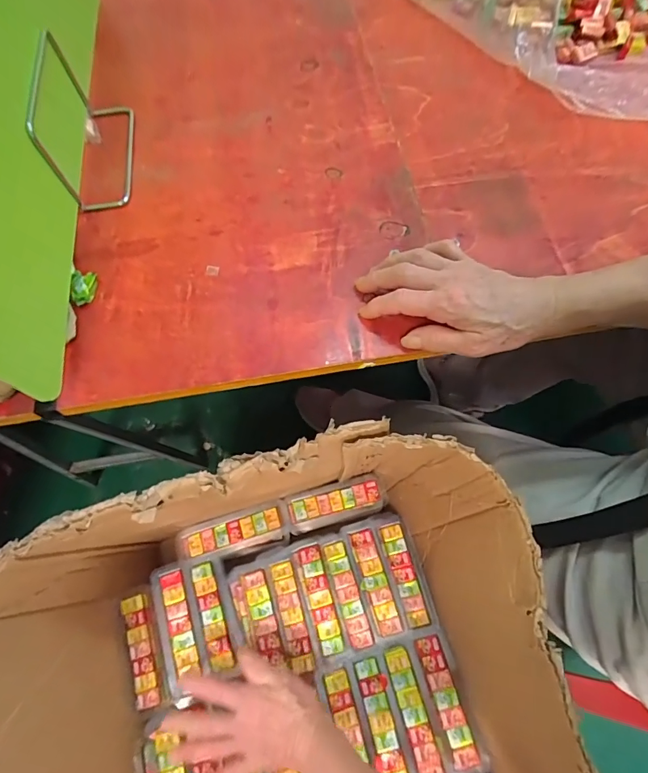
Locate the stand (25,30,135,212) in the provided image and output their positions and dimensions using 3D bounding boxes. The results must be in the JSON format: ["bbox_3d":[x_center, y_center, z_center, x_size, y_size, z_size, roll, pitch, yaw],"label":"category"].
[{"bbox_3d":[-0.233,-0.268,0.413,0.059,0.090,0.161,-12,67,-3],"label":"stand"}]

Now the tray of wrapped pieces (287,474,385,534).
[{"bbox_3d":[0.017,0.163,0.585,0.138,0.047,0.048,-15,67,-4],"label":"tray of wrapped pieces"}]

